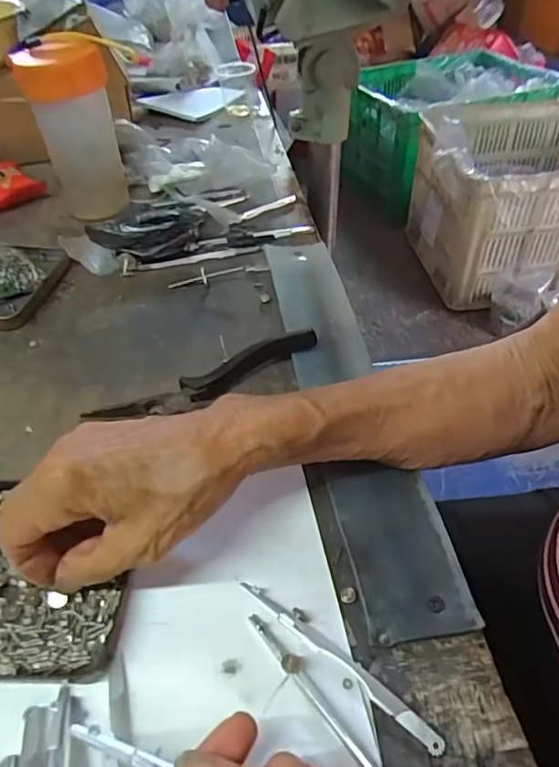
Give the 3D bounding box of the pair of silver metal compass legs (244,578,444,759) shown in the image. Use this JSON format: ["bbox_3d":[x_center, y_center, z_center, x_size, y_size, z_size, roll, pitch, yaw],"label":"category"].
[{"bbox_3d":[0.024,0.114,0.239,0.102,0.005,0.010,30,52,31],"label":"pair of silver metal compass legs"}]

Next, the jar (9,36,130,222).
[{"bbox_3d":[-0.181,-0.224,0.504,0.065,0.136,0.062,-19,45,-16],"label":"jar"}]

